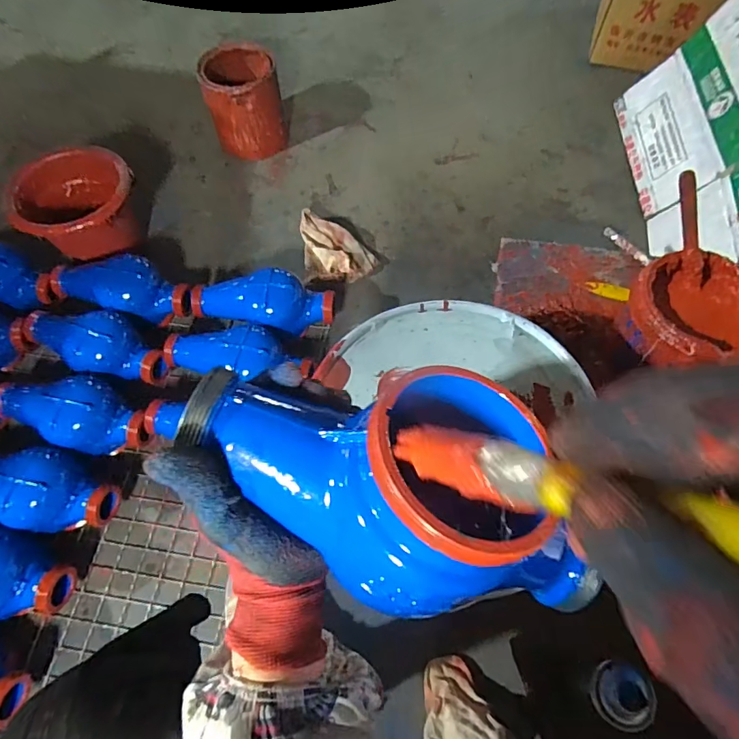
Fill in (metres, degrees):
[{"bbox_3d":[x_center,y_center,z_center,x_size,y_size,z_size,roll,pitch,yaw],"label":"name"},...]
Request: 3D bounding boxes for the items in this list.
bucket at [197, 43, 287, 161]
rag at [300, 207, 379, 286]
[{"bbox_3d":[-0.271,-0.582,1.033,0.154,0.157,0.171,-16,65,-7],"label":"bucket"},{"bbox_3d":[-0.059,-0.234,0.917,0.138,0.053,0.142,-8,64,-3],"label":"rag"}]

